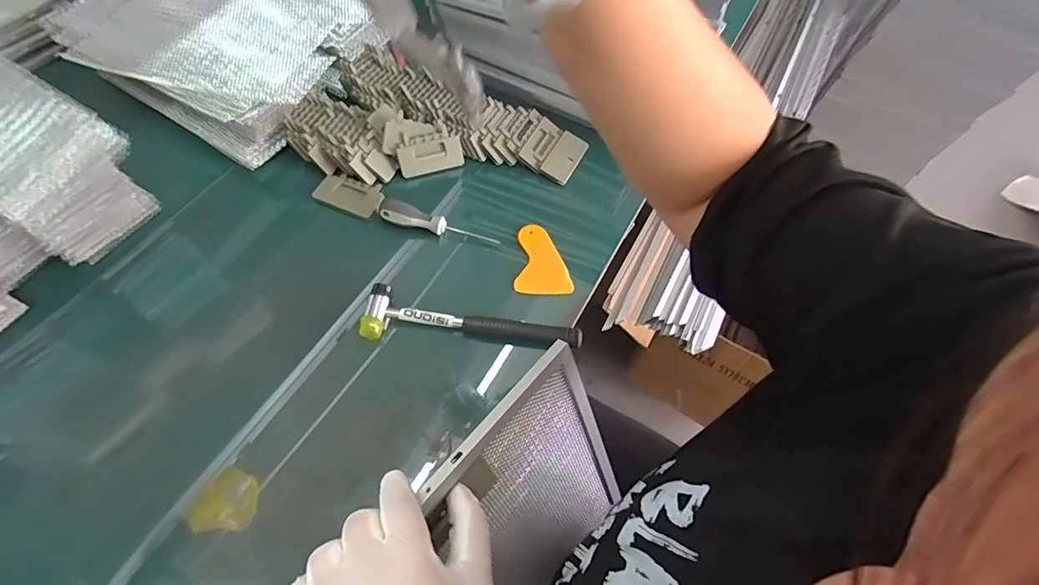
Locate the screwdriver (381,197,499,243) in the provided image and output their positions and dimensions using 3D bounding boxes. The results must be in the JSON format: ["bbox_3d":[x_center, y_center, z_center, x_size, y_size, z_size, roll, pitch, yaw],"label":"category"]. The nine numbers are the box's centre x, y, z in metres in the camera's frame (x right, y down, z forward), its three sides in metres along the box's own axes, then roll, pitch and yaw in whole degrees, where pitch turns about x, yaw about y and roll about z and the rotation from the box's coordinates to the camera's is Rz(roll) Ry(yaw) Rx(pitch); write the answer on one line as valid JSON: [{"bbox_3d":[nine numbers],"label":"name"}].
[{"bbox_3d":[-0.101,-0.089,0.600,0.149,0.033,0.025,12,61,3],"label":"screwdriver"}]

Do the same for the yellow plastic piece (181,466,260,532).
[{"bbox_3d":[-0.532,0.383,0.868,0.078,0.091,0.114,15,62,5],"label":"yellow plastic piece"}]

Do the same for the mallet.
[{"bbox_3d":[-0.053,0.030,0.546,0.243,0.030,0.057,2,61,-2],"label":"mallet"}]

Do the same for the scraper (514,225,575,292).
[{"bbox_3d":[0.032,-0.041,0.603,0.070,0.009,0.098,5,61,-1],"label":"scraper"}]

